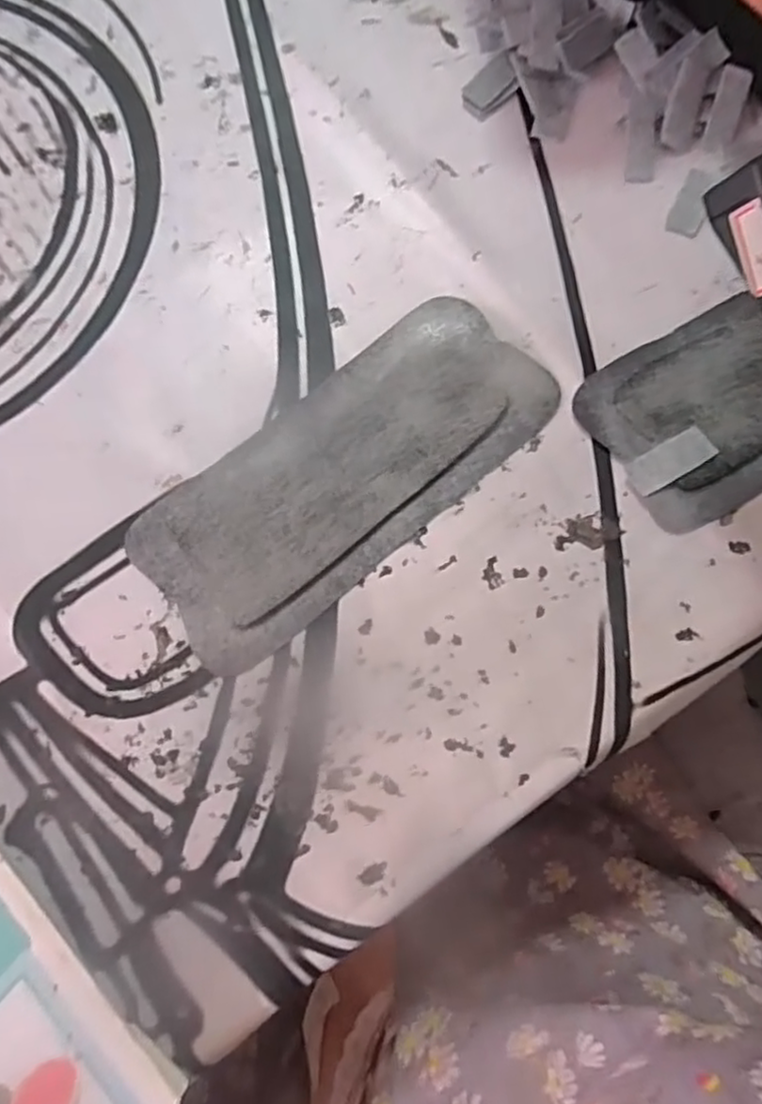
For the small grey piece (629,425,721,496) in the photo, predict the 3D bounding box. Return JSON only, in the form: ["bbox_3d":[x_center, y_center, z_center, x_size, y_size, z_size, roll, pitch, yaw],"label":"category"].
[{"bbox_3d":[0.151,-0.048,0.346,0.048,0.004,0.020,-29,76,-8],"label":"small grey piece"}]

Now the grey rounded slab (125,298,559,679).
[{"bbox_3d":[-0.017,-0.044,0.347,0.224,0.006,0.096,-40,78,-11],"label":"grey rounded slab"}]

